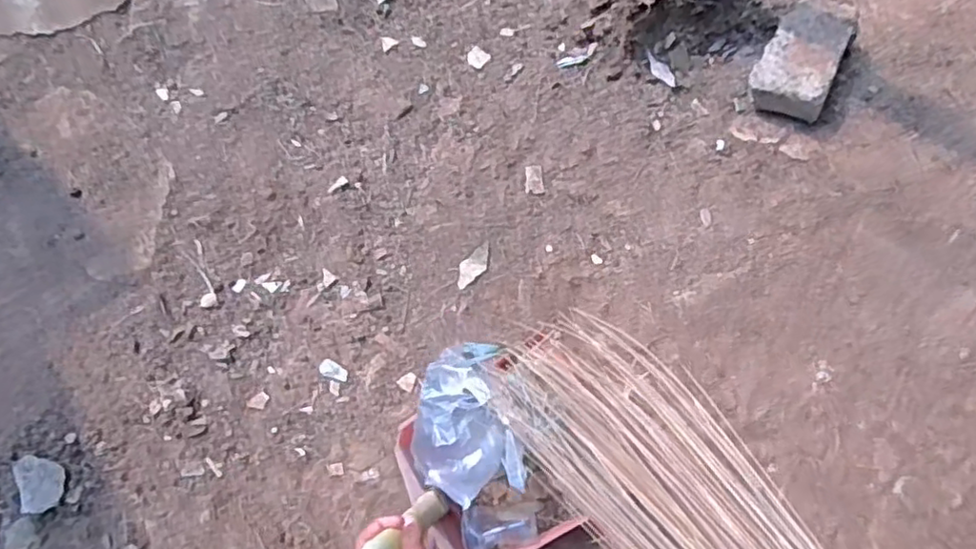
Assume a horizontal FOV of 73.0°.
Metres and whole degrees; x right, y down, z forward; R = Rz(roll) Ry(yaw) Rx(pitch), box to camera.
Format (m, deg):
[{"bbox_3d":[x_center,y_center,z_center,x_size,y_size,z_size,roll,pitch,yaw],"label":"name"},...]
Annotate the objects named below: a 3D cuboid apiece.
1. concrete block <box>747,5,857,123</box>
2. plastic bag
[{"bbox_3d":[0.521,-0.356,1.094,0.126,0.077,0.195,29,78,10],"label":"concrete block"},{"bbox_3d":[-0.028,0.186,0.835,0.131,0.097,0.184,-6,75,4],"label":"plastic bag"}]

